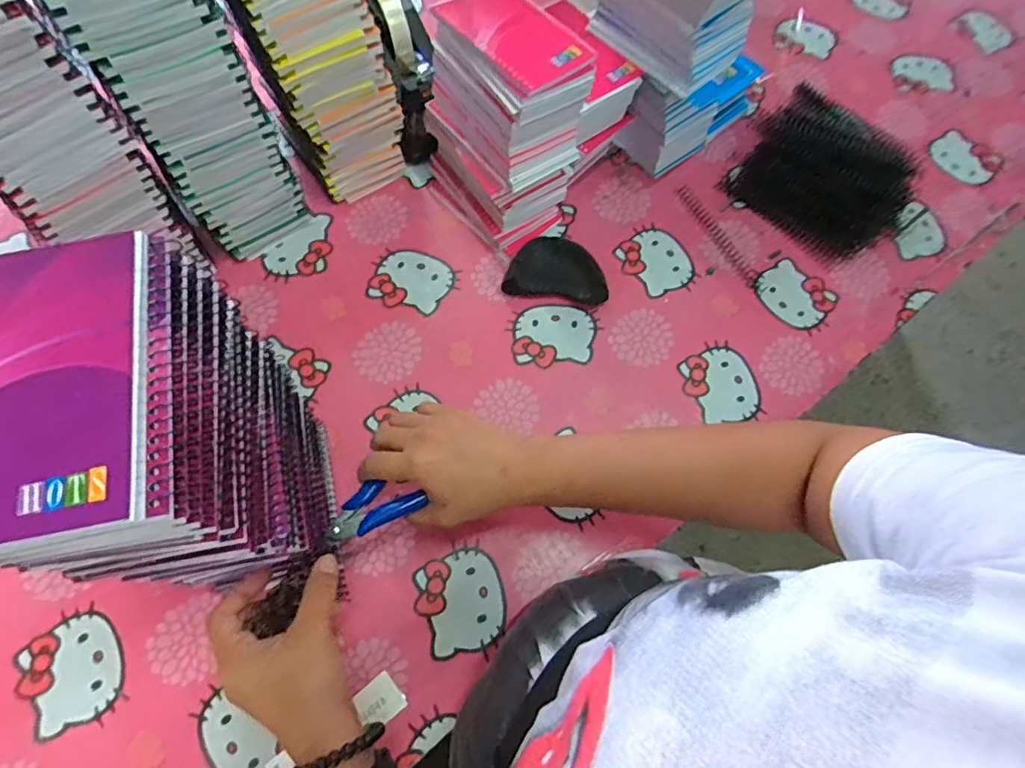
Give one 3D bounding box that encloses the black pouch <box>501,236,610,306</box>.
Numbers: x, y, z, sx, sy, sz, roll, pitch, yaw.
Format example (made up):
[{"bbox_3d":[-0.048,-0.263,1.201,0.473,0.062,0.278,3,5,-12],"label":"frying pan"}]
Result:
[{"bbox_3d":[0.047,-0.119,0.567,0.105,0.026,0.066,7,68,0],"label":"black pouch"}]

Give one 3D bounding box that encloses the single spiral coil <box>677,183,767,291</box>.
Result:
[{"bbox_3d":[0.231,-0.163,0.602,0.018,0.010,0.144,-29,72,-14],"label":"single spiral coil"}]

